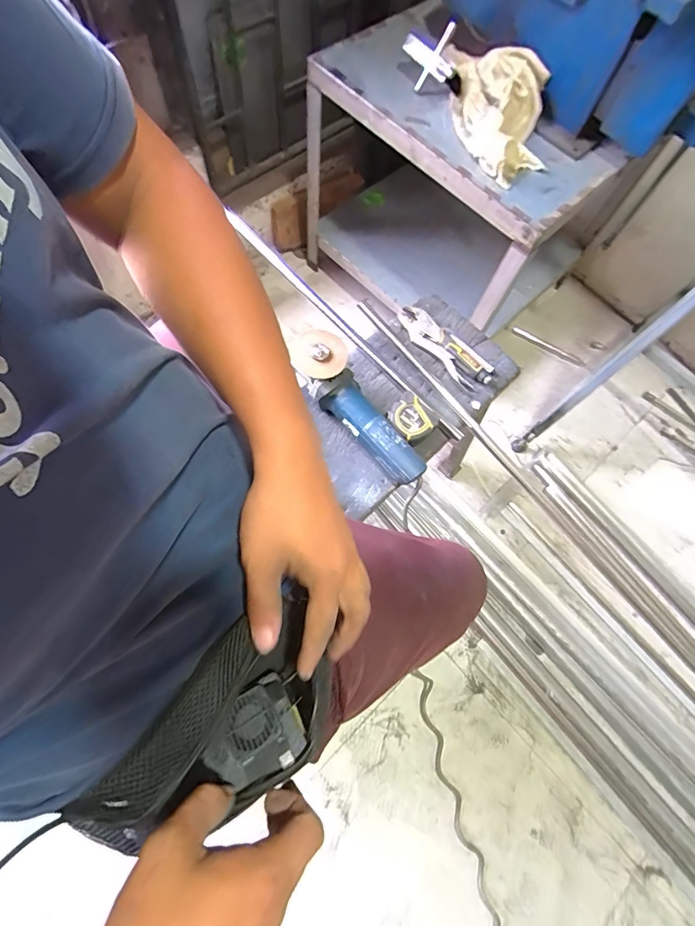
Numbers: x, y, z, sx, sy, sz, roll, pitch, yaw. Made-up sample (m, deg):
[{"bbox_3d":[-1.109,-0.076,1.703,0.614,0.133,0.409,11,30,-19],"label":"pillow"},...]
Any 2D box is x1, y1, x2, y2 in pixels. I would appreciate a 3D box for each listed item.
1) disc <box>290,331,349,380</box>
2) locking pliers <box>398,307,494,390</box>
[{"bbox_3d":[-0.045,-0.179,0.690,0.087,0.017,0.087,1,70,-4],"label":"disc"},{"bbox_3d":[0.186,-0.228,0.804,0.067,0.027,0.211,-41,79,-16],"label":"locking pliers"}]

